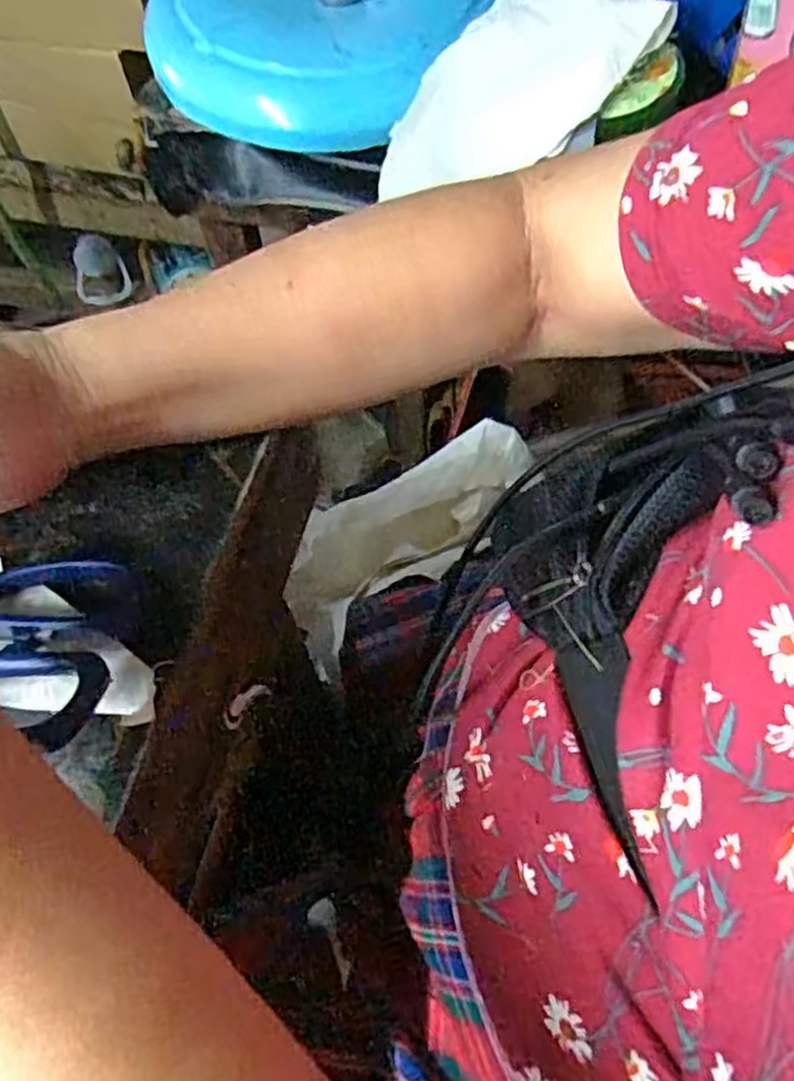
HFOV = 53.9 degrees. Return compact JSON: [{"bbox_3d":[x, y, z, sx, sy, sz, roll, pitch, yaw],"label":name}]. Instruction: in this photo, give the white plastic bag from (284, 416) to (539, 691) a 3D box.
[{"bbox_3d":[0.004,-0.002,0.591,0.222,0.064,0.091,-41,63,16],"label":"white plastic bag"}]

